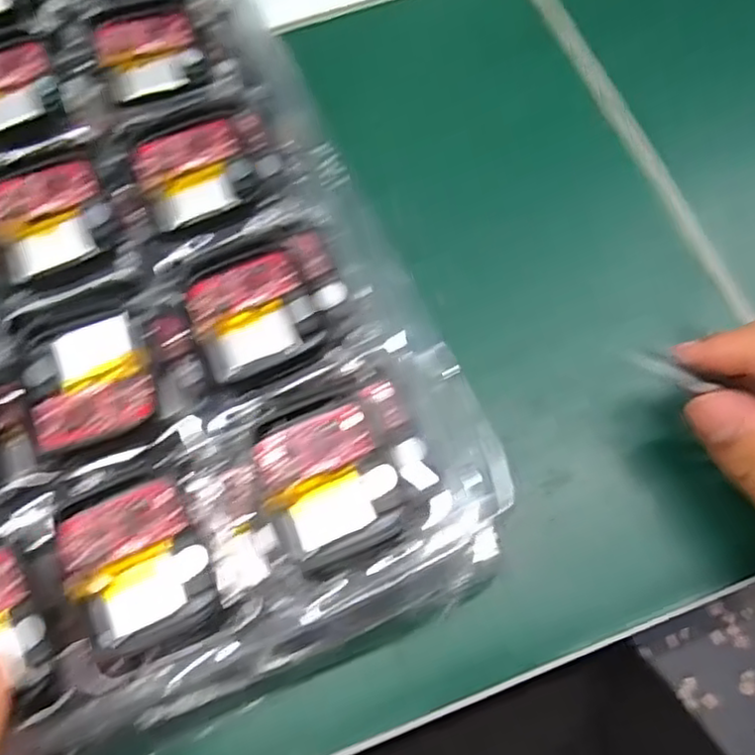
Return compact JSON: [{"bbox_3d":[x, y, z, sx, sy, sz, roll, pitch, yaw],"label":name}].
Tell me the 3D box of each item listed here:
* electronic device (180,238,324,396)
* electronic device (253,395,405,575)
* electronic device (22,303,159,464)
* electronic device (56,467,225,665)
[{"bbox_3d":[-0.037,-0.019,0.198,0.035,0.004,0.043,-22,70,-9],"label":"electronic device"},{"bbox_3d":[-0.014,0.028,0.183,0.033,0.010,0.041,-25,71,-10],"label":"electronic device"},{"bbox_3d":[-0.082,0.000,0.189,0.034,0.005,0.044,-20,70,-8],"label":"electronic device"},{"bbox_3d":[-0.062,0.050,0.175,0.034,0.010,0.043,-21,70,-8],"label":"electronic device"}]

